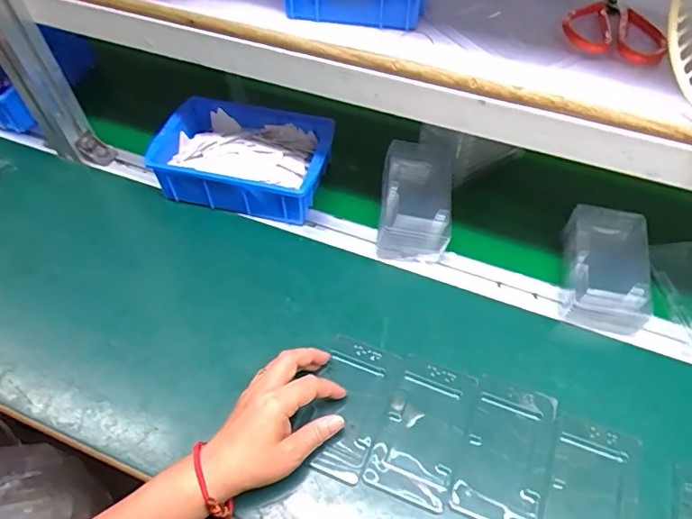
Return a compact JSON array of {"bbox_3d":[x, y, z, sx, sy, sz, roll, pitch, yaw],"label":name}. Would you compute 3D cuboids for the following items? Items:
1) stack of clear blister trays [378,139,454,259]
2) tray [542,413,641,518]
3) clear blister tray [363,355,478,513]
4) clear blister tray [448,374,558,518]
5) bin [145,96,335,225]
[{"bbox_3d":[0.083,-0.075,0.612,0.087,0.064,0.140,4,54,4],"label":"stack of clear blister trays"},{"bbox_3d":[0.211,0.203,0.444,0.071,0.010,0.126,18,56,14],"label":"tray"},{"bbox_3d":[0.073,0.156,0.480,0.071,0.008,0.124,18,56,14],"label":"clear blister tray"},{"bbox_3d":[0.144,0.171,0.468,0.075,0.009,0.127,17,56,13],"label":"clear blister tray"},{"bbox_3d":[-0.123,-0.129,0.646,0.207,0.057,0.136,11,55,9],"label":"bin"}]

